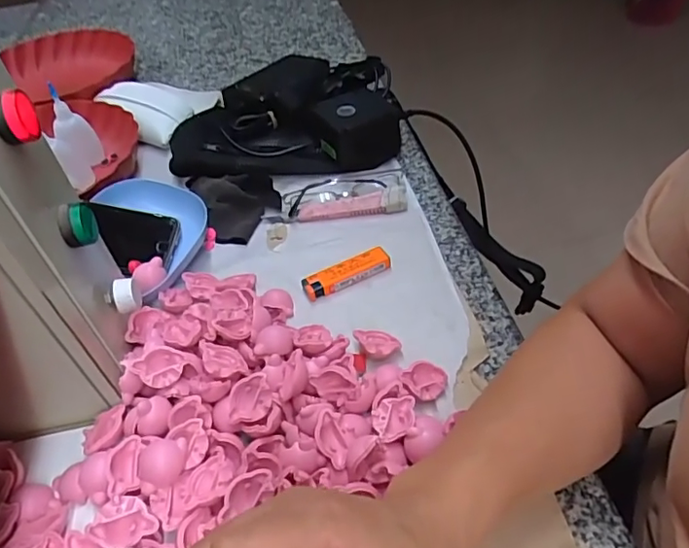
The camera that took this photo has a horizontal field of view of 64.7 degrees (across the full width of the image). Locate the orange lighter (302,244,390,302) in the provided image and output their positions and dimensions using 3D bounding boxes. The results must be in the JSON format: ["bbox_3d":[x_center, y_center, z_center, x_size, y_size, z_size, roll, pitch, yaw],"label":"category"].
[{"bbox_3d":[0.002,-0.002,0.492,0.083,0.013,0.024,-23,47,-15],"label":"orange lighter"}]

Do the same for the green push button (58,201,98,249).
[{"bbox_3d":[-0.173,-0.032,0.353,0.012,0.027,0.026,-6,45,1],"label":"green push button"}]

